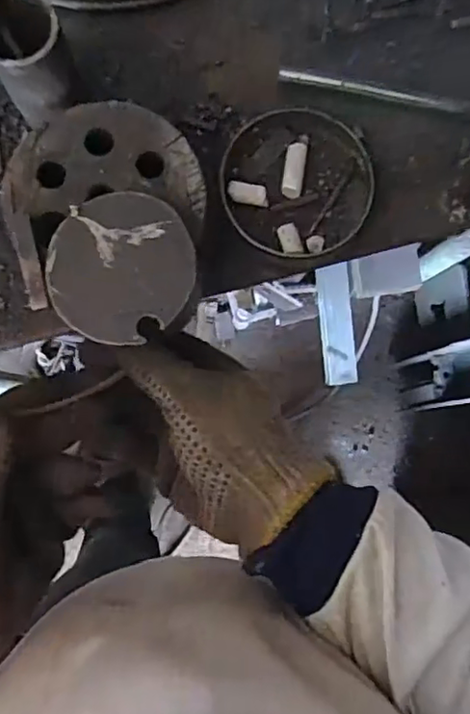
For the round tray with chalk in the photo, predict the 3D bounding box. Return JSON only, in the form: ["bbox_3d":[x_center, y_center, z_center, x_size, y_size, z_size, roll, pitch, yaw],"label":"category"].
[{"bbox_3d":[0.037,-0.105,0.364,0.085,0.018,0.087,0,86,-1],"label":"round tray with chalk"}]

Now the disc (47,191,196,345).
[{"bbox_3d":[-0.054,-0.044,0.286,0.067,0.004,0.066,0,86,-1],"label":"disc"}]

